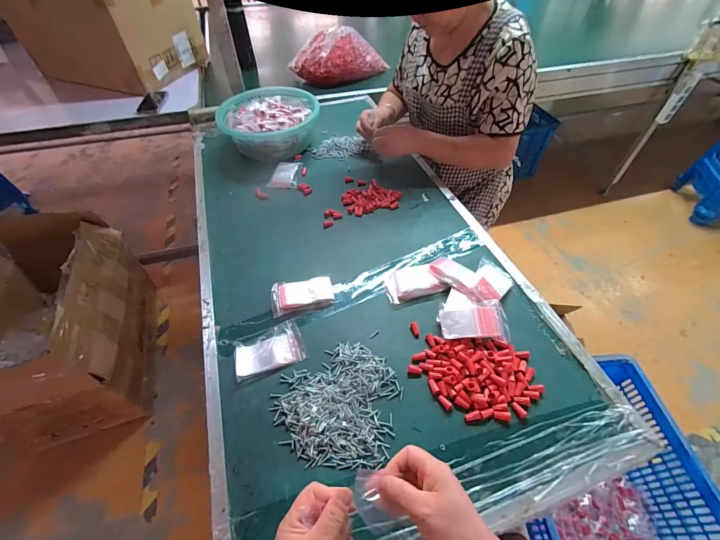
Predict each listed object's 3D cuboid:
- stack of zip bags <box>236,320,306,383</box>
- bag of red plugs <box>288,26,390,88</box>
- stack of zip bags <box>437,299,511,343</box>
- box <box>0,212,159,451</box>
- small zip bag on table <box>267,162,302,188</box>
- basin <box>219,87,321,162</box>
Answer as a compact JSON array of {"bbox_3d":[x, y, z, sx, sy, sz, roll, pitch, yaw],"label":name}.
[{"bbox_3d":[-0.152,0.134,0.560,0.111,0.007,0.071,-18,53,-14],"label":"stack of zip bags"},{"bbox_3d":[-0.081,-0.799,1.254,0.362,0.160,0.158,1,51,1],"label":"bag of red plugs"},{"bbox_3d":[0.196,0.084,0.579,0.113,0.015,0.072,2,58,2],"label":"stack of zip bags"},{"bbox_3d":[-1.064,0.160,1.184,0.464,0.518,0.748,-17,53,-13],"label":"box"},{"bbox_3d":[-0.195,-0.254,0.881,0.072,0.022,0.097,4,51,4],"label":"small zip bag on table"},{"bbox_3d":[-0.259,-0.432,0.983,0.263,0.097,0.309,-12,52,-9],"label":"basin"}]

